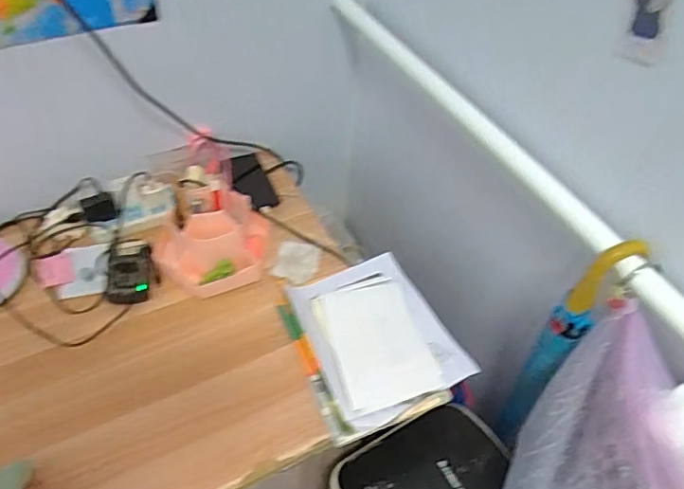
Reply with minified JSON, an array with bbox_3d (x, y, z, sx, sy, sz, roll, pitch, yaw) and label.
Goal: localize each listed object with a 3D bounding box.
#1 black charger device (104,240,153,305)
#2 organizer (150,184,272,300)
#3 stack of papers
[{"bbox_3d":[-0.346,0.038,0.893,0.084,0.036,0.121,-7,50,-11],"label":"black charger device"},{"bbox_3d":[-0.209,-0.010,0.883,0.193,0.131,0.135,-7,50,-11],"label":"organizer"},{"bbox_3d":[0.047,0.144,0.841,0.224,0.037,0.260,-16,53,-18],"label":"stack of papers"}]

